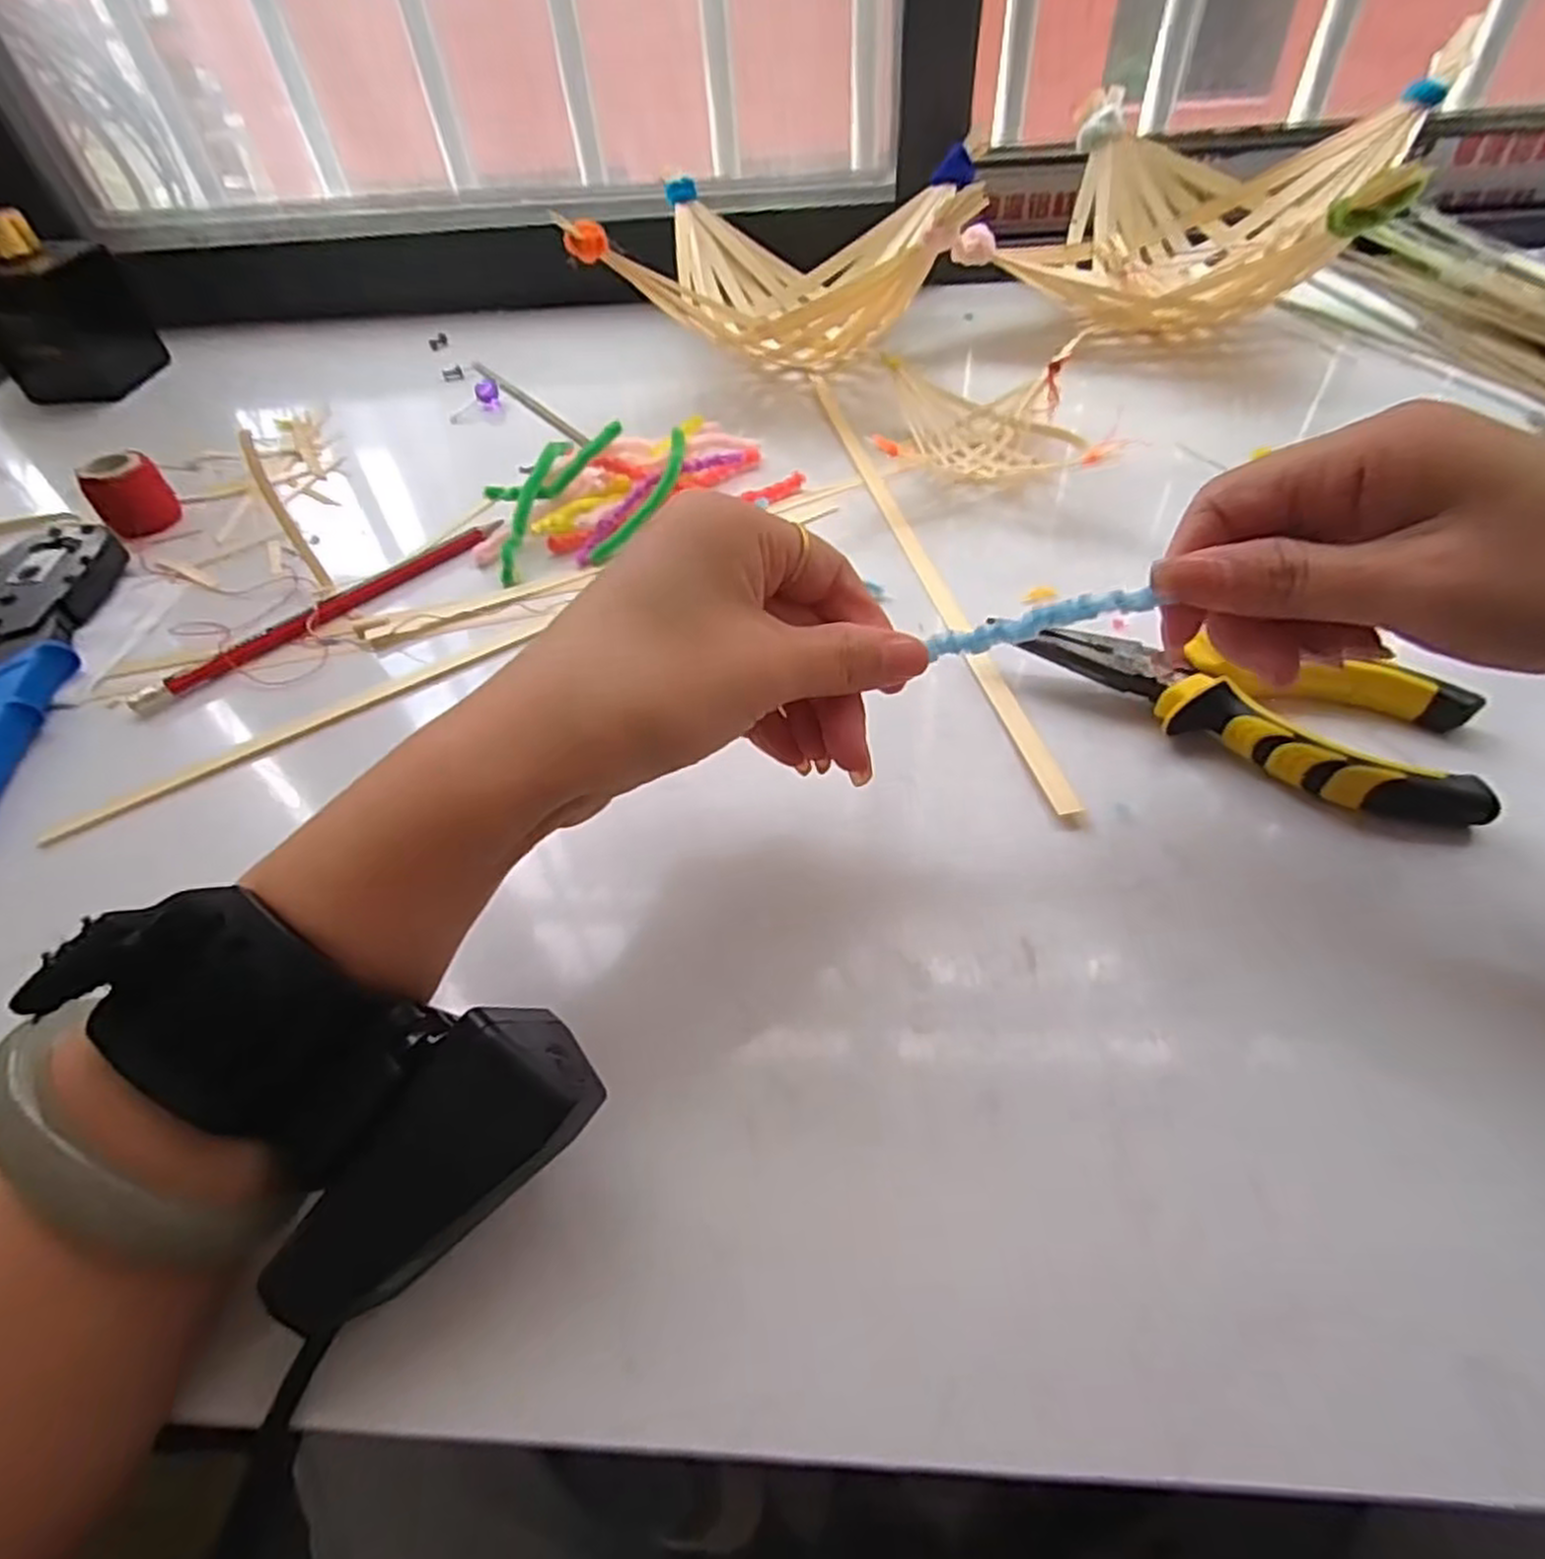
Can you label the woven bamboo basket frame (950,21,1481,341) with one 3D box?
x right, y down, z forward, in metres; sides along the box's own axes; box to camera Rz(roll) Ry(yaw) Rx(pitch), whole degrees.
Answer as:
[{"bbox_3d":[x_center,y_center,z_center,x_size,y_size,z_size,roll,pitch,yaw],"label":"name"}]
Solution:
[{"bbox_3d":[0.248,-0.330,0.465,0.205,0.100,0.185,27,57,24],"label":"woven bamboo basket frame"}]

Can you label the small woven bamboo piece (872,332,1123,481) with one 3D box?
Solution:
[{"bbox_3d":[0.112,-0.190,0.408,0.109,0.034,0.078,-3,50,2],"label":"small woven bamboo piece"}]

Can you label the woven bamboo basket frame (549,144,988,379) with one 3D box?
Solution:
[{"bbox_3d":[0.012,-0.307,0.467,0.201,0.099,0.188,5,51,9],"label":"woven bamboo basket frame"}]

